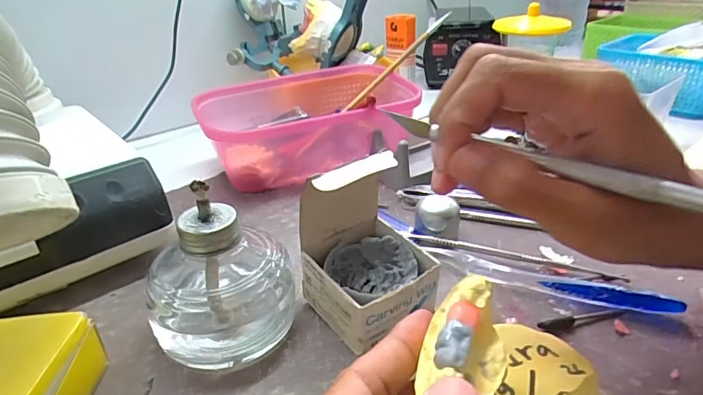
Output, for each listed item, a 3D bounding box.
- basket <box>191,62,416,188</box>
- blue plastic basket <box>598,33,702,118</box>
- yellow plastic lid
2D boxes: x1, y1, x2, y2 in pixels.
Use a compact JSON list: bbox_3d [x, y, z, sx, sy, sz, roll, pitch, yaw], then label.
[{"bbox_3d":[-0.035,-0.070,0.424,0.193,0.067,0.124,-11,30,-16],"label":"basket"},{"bbox_3d":[0.379,-0.152,0.545,0.158,0.059,0.129,-25,36,-35],"label":"blue plastic basket"},{"bbox_3d":[0.212,-0.211,0.528,0.083,0.031,0.072,8,31,19],"label":"yellow plastic lid"}]

